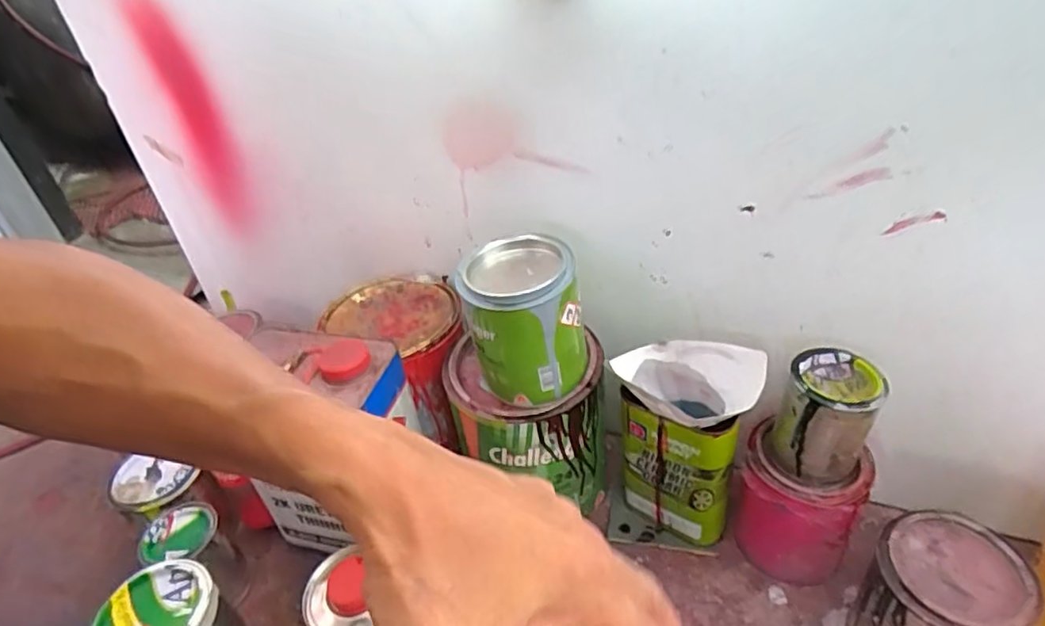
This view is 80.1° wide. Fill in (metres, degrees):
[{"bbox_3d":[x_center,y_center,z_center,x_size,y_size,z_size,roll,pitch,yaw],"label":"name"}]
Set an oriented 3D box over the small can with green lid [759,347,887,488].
[{"bbox_3d":[0.269,0.094,0.557,0.076,0.106,0.073,-5,37,4],"label":"small can with green lid"}]

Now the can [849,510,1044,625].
[{"bbox_3d":[0.339,0.251,0.519,0.099,0.133,0.101,-5,37,4],"label":"can"}]

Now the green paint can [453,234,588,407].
[{"bbox_3d":[-0.003,0.007,0.590,0.097,0.131,0.101,-5,37,4],"label":"green paint can"}]

